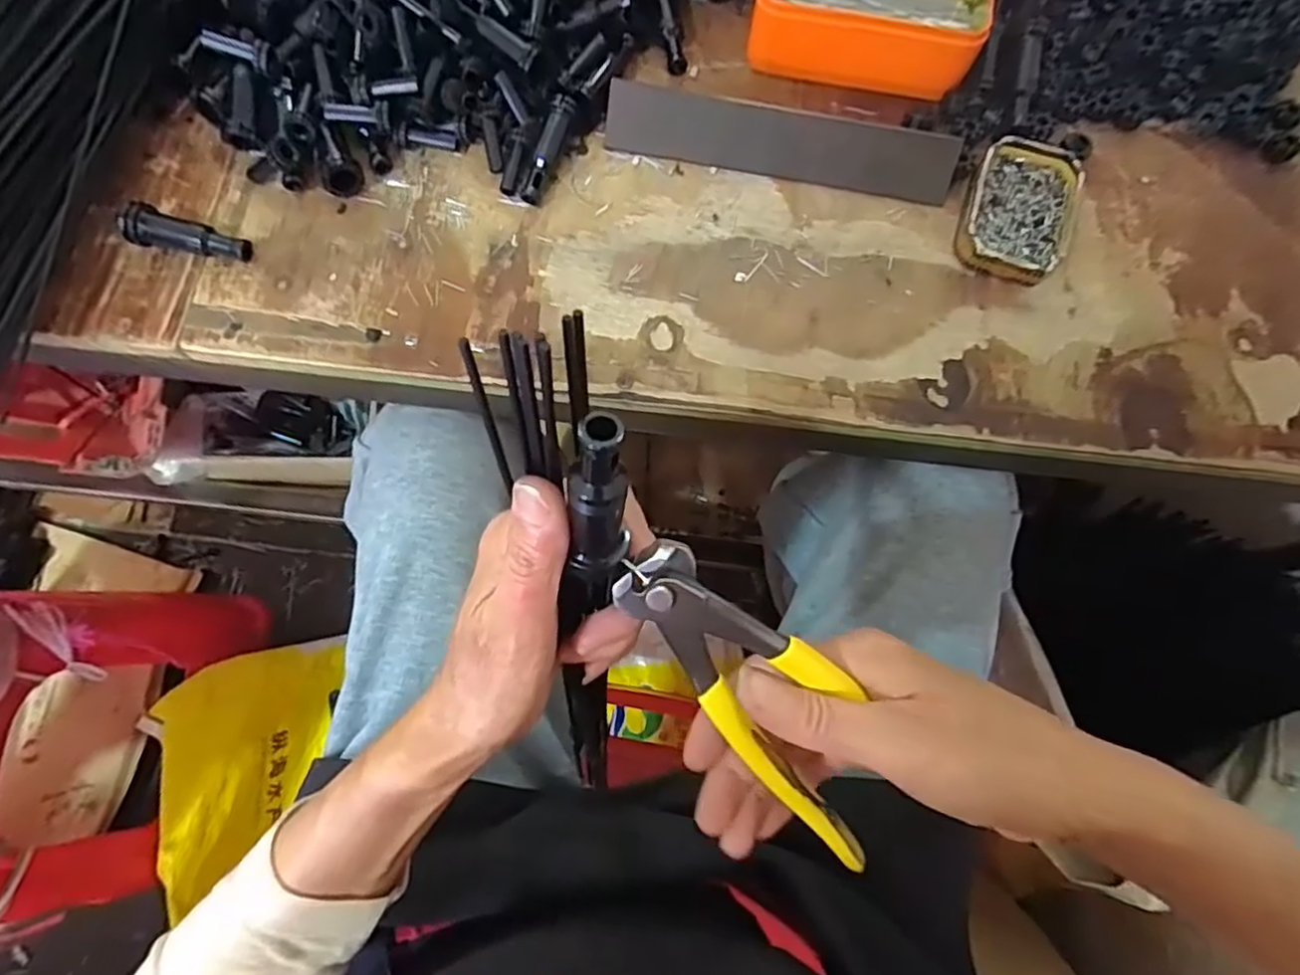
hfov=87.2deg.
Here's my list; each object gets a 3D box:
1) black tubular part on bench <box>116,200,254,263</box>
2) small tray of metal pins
[{"bbox_3d":[-0.271,-0.147,0.403,0.067,0.015,0.021,12,73,-12],"label":"black tubular part on bench"},{"bbox_3d":[0.227,-0.170,0.420,0.061,0.024,0.091,20,75,3],"label":"small tray of metal pins"}]

